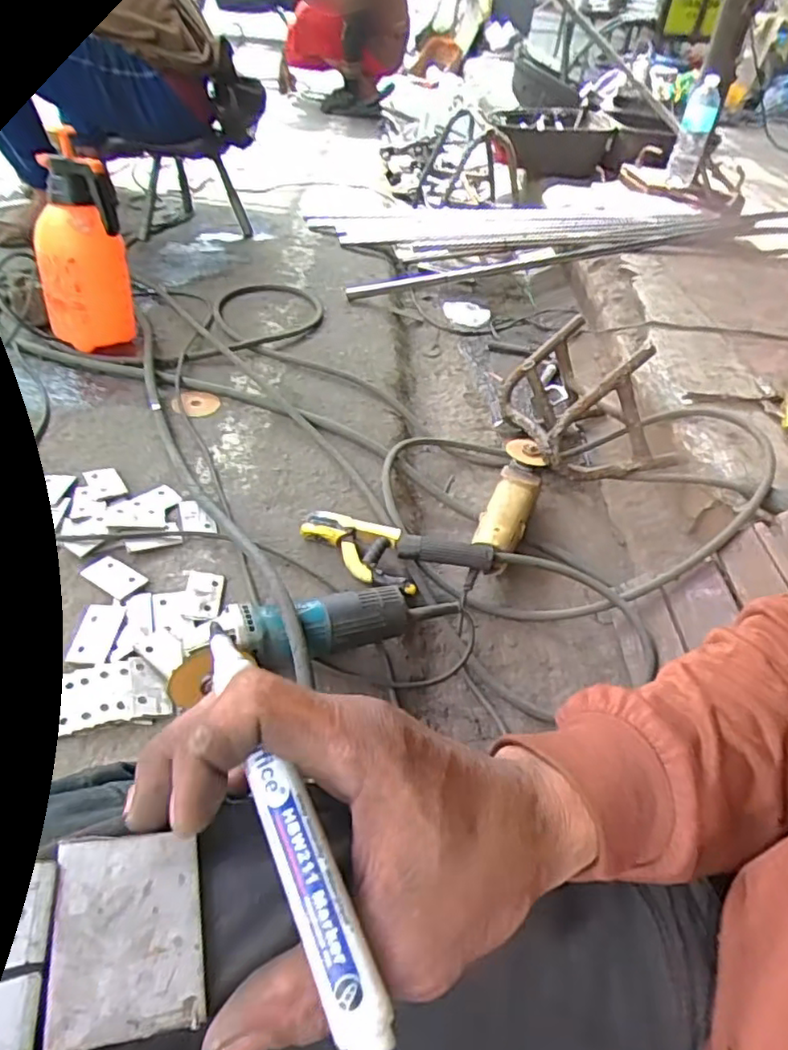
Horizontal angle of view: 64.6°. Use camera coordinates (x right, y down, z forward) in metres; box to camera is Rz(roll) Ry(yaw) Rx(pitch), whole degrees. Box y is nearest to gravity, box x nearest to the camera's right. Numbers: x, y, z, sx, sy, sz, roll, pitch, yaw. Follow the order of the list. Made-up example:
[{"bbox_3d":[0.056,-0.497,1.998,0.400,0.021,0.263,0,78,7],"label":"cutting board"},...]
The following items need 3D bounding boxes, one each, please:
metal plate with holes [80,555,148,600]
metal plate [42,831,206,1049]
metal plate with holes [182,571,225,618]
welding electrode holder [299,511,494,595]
[{"bbox_3d":[-0.323,0.060,0.718,0.067,0.004,0.039,27,45,16],"label":"metal plate with holes"},{"bbox_3d":[-0.076,0.116,0.180,0.040,0.004,0.051,6,45,-27],"label":"metal plate"},{"bbox_3d":[-0.222,0.079,0.721,0.046,0.004,0.070,-1,43,-8],"label":"metal plate with holes"},{"bbox_3d":[0.002,0.036,0.801,0.245,0.031,0.095,7,43,0],"label":"welding electrode holder"}]

